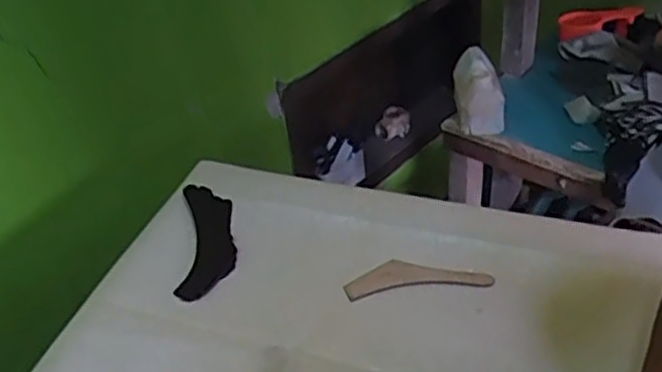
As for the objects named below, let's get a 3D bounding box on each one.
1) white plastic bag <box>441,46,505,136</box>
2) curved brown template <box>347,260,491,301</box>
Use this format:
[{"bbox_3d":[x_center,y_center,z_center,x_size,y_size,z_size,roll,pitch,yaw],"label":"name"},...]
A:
[{"bbox_3d":[0.229,-0.148,1.107,0.094,0.100,0.108,1,39,11],"label":"white plastic bag"},{"bbox_3d":[0.091,0.095,0.729,0.149,0.006,0.041,-5,39,3],"label":"curved brown template"}]

